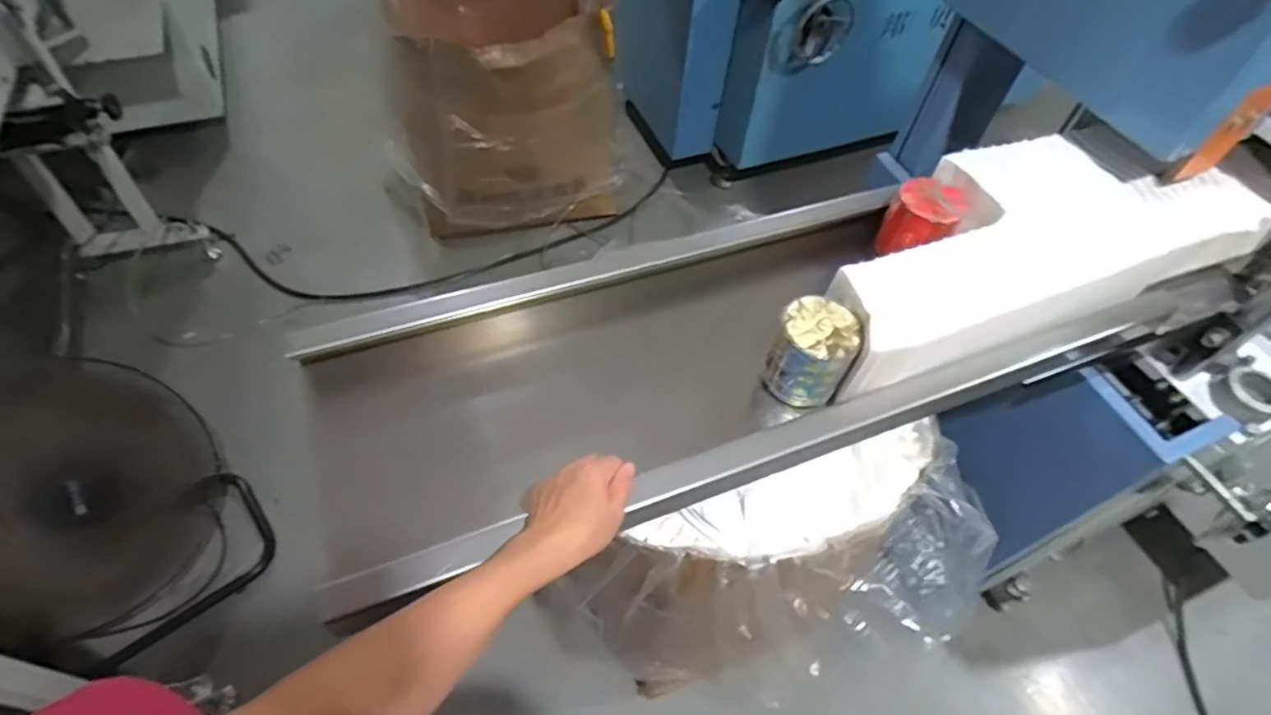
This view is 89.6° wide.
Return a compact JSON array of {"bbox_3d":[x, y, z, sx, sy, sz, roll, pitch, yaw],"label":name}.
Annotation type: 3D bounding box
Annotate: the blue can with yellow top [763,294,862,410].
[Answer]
[{"bbox_3d":[0.187,-0.004,0.682,0.077,0.092,0.079,2,55,-2],"label":"blue can with yellow top"}]

